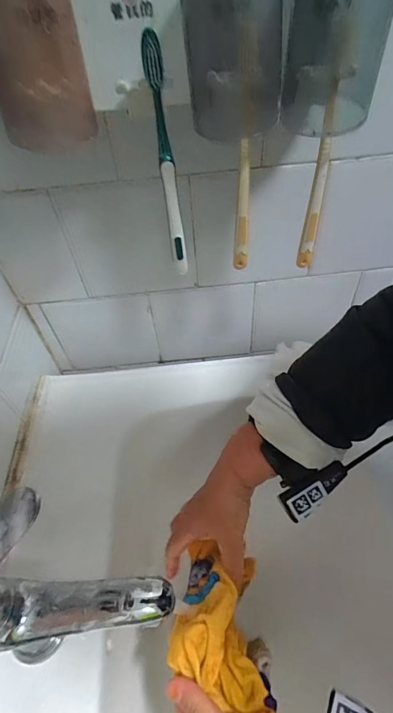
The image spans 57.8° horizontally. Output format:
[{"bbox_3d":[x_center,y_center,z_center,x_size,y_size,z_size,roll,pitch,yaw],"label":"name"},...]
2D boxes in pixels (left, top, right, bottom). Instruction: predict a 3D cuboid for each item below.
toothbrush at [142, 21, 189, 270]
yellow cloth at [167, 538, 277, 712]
[{"bbox_3d":[-0.023,-0.147,0.290,0.013,0.174,0.021,-8,53,0],"label":"toothbrush"},{"bbox_3d":[0.026,0.250,0.339,0.089,0.064,0.125,5,54,9],"label":"yellow cloth"}]

